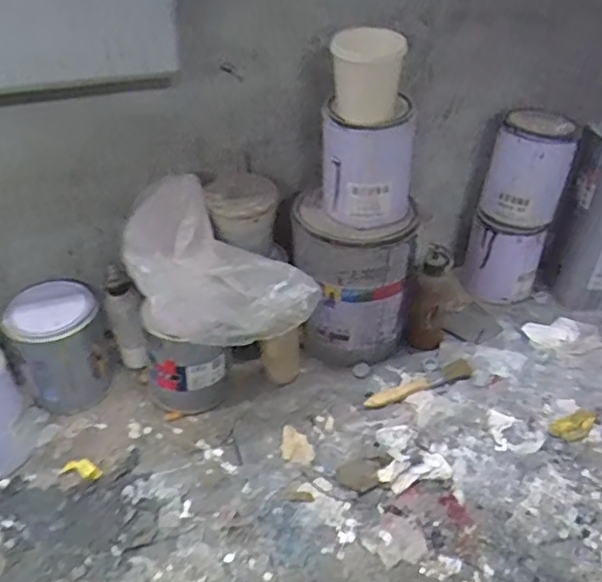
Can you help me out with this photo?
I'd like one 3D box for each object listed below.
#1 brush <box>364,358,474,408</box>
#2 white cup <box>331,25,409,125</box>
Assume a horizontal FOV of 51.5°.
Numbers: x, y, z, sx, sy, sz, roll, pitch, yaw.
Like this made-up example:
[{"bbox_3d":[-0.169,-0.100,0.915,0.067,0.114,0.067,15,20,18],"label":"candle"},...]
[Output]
[{"bbox_3d":[0.159,0.122,0.818,0.159,0.011,0.031,-16,42,-21],"label":"brush"},{"bbox_3d":[0.067,-0.221,0.642,0.072,0.101,0.072,1,38,-1],"label":"white cup"}]

